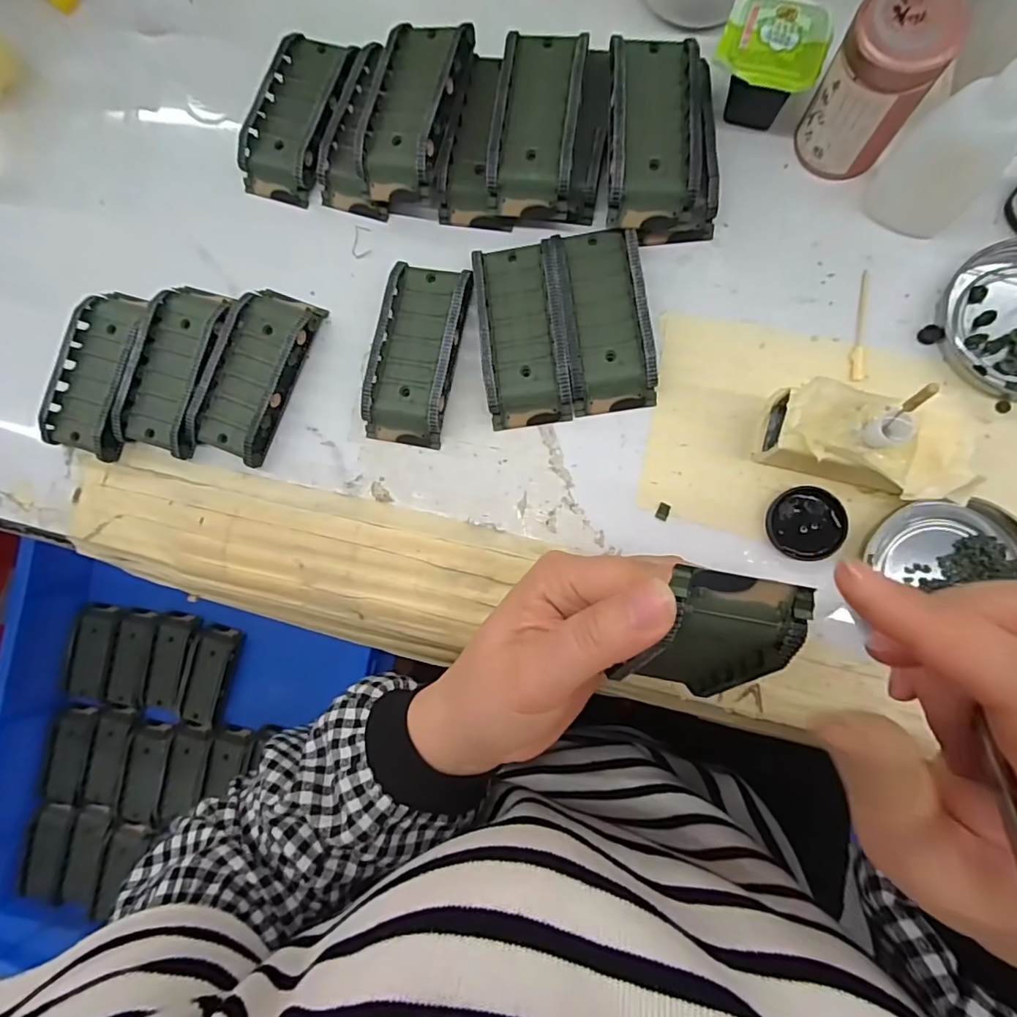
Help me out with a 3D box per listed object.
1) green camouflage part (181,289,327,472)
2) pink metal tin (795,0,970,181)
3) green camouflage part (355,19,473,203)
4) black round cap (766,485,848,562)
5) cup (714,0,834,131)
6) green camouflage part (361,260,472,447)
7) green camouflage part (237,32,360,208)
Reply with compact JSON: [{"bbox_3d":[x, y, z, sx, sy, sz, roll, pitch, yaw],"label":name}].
[{"bbox_3d":[-0.144,-0.078,0.299,0.045,0.016,0.096,22,87,9],"label":"green camouflage part"},{"bbox_3d":[0.172,-0.199,0.253,0.043,0.064,0.042,-1,84,7],"label":"pink metal tin"},{"bbox_3d":[-0.053,-0.218,0.295,0.046,0.036,0.095,14,86,8],"label":"green camouflage part"},{"bbox_3d":[0.147,0.007,0.262,0.035,0.005,0.035,-1,84,7],"label":"black round cap"},{"bbox_3d":[0.131,-0.223,0.272,0.049,0.036,0.052,20,86,8],"label":"cup"},{"bbox_3d":[-0.050,-0.084,0.290,0.045,0.019,0.095,11,85,8],"label":"green camouflage part"},{"bbox_3d":[-0.124,-0.232,0.315,0.049,0.020,0.094,17,86,8],"label":"green camouflage part"}]

